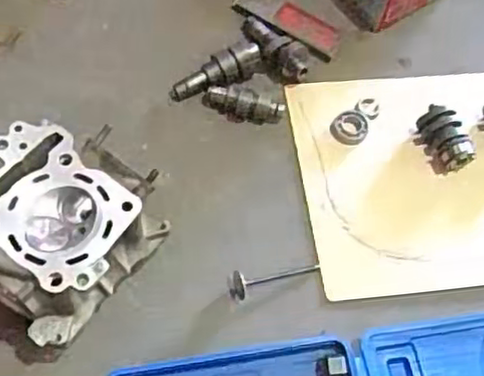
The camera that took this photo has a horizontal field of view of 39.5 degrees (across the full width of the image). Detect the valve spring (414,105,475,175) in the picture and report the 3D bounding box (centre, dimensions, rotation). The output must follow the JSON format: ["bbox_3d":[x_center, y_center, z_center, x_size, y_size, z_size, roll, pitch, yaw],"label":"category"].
[{"bbox_3d":[0.191,-0.047,0.636,0.035,0.032,0.058,-18,65,-12],"label":"valve spring"}]

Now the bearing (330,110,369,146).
[{"bbox_3d":[0.104,-0.058,0.651,0.035,0.007,0.038,1,62,-3],"label":"bearing"}]

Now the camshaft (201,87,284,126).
[{"bbox_3d":[0.001,-0.081,0.644,0.078,0.020,0.028,13,62,3],"label":"camshaft"}]

